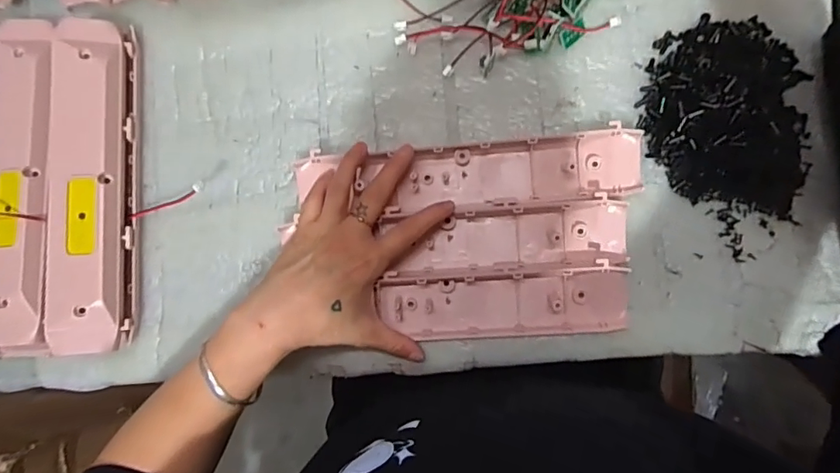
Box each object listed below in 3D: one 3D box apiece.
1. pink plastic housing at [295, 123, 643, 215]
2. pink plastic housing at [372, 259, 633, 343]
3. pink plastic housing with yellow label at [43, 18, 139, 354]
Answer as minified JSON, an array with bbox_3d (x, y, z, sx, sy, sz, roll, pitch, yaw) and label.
[{"bbox_3d":[0.037,-0.049,0.414,0.273,0.026,0.053,-3,84,5],"label":"pink plastic housing"},{"bbox_3d":[0.066,0.055,0.403,0.193,0.029,0.049,-4,84,7],"label":"pink plastic housing"},{"bbox_3d":[-0.275,-0.045,0.431,0.055,0.054,0.273,-4,85,5],"label":"pink plastic housing with yellow label"}]

